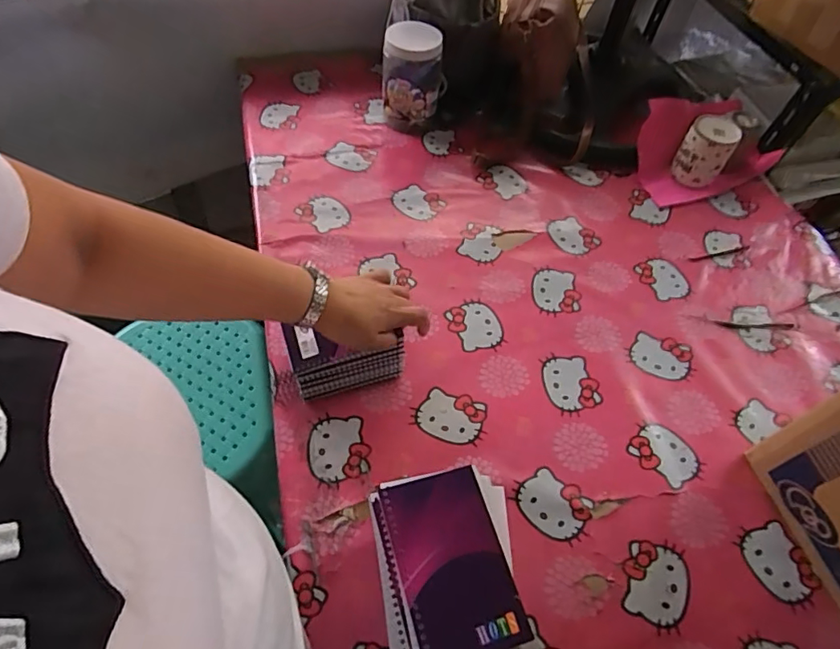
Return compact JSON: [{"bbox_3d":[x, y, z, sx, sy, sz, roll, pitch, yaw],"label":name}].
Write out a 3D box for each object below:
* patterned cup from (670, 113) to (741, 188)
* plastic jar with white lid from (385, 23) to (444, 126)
[{"bbox_3d":[0.503,-0.309,0.924,0.080,0.094,0.098,32,60,16],"label":"patterned cup"},{"bbox_3d":[-0.014,-0.435,0.937,0.104,0.152,0.096,2,57,-3],"label":"plastic jar with white lid"}]

